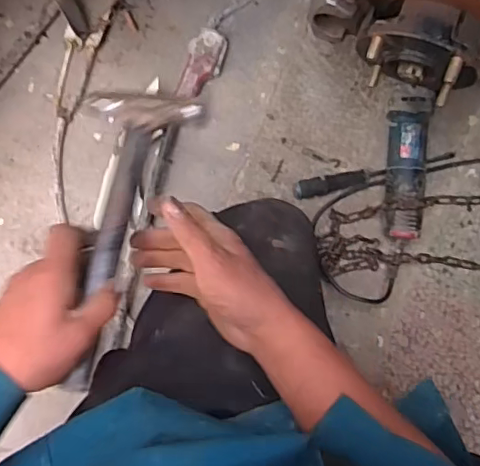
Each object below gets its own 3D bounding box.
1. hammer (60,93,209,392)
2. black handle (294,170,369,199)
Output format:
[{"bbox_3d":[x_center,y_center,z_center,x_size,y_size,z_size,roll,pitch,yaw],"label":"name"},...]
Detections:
[{"bbox_3d":[-0.111,-0.004,0.504,0.105,0.033,0.282,13,70,-9],"label":"hammer"},{"bbox_3d":[0.141,-0.074,0.856,0.116,0.030,0.028,-10,94,-8],"label":"black handle"}]

